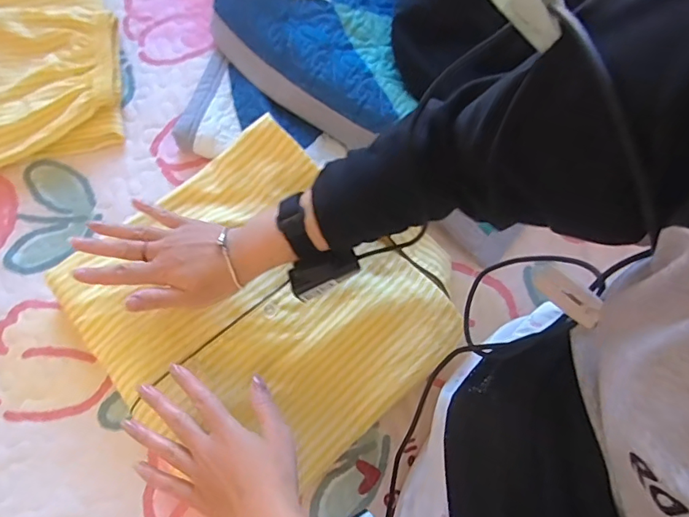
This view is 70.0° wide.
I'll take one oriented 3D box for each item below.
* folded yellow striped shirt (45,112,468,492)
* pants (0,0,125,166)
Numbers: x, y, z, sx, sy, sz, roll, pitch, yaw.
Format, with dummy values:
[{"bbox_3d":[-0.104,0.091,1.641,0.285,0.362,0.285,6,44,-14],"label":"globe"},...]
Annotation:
[{"bbox_3d":[-0.075,0.032,0.501,0.331,0.038,0.319,-41,77,-14],"label":"folded yellow striped shirt"},{"bbox_3d":[-0.415,-0.245,0.609,0.253,0.029,0.289,-13,72,-7],"label":"pants"}]

